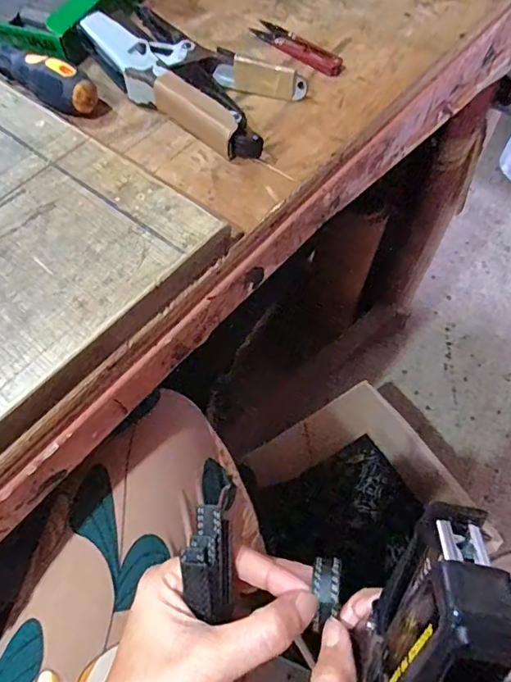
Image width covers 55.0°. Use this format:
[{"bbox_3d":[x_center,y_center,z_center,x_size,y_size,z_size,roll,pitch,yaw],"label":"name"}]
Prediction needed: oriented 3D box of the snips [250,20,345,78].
[{"bbox_3d":[0.036,-0.254,0.424,0.098,0.009,0.019,41,69,21],"label":"snips"}]

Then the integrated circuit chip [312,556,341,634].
[{"bbox_3d":[0.035,0.125,0.242,0.012,0.007,0.033,8,70,6],"label":"integrated circuit chip"}]

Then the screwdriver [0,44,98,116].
[{"bbox_3d":[-0.216,-0.237,0.404,0.227,0.032,0.026,33,67,18],"label":"screwdriver"}]

